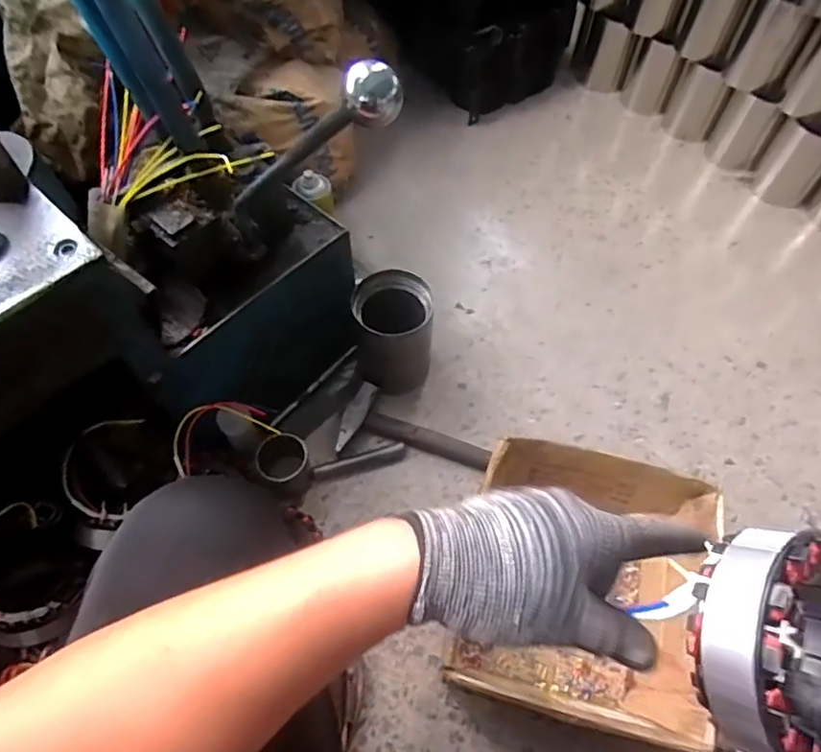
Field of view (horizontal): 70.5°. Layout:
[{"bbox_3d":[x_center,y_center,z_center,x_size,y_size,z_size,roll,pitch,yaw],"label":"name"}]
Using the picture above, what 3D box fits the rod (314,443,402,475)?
[{"bbox_3d":[-0.079,0.130,0.907,0.142,0.013,0.013,-15,61,-9],"label":"rod"}]

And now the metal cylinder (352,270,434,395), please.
[{"bbox_3d":[-0.026,-0.070,0.916,0.116,0.164,0.120,0,60,0],"label":"metal cylinder"}]

